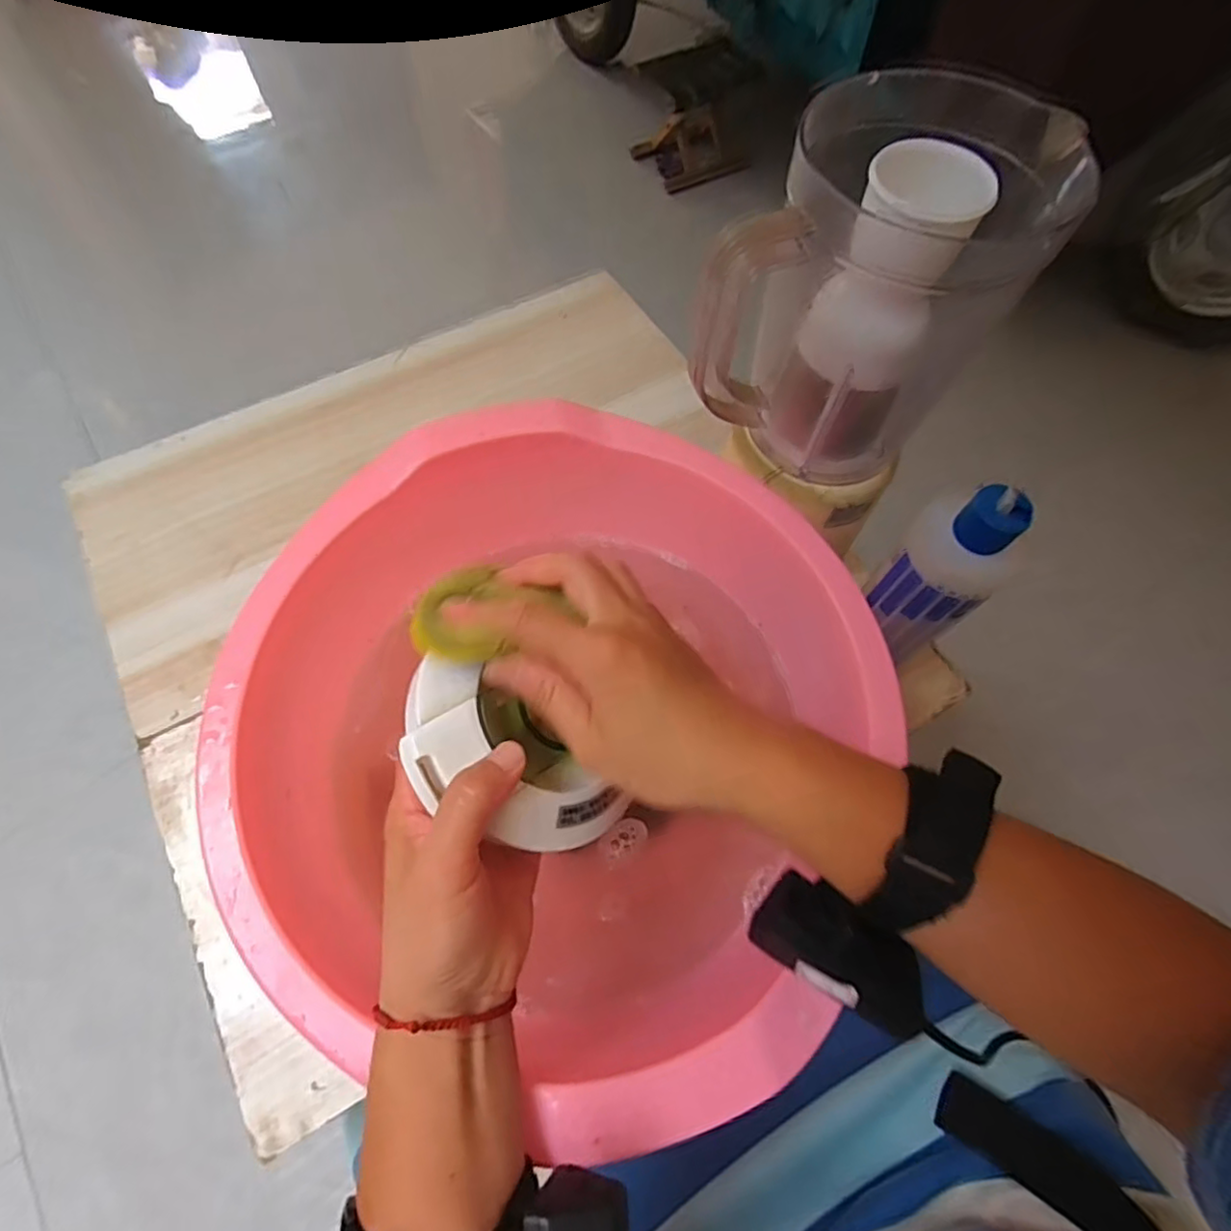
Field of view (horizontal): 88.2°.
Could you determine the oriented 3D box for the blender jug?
[{"bbox_3d":[0.123,-0.165,0.351,0.160,0.172,0.111,-1,63,-1],"label":"blender jug"}]

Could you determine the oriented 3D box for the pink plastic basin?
[{"bbox_3d":[-0.028,0.060,0.401,0.348,0.131,0.352,0,63,-1],"label":"pink plastic basin"}]

